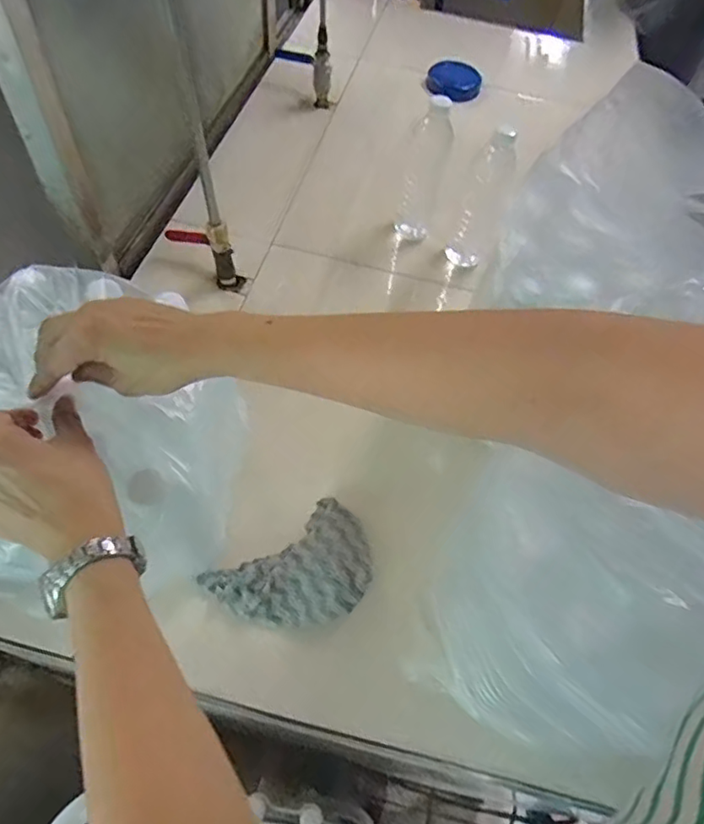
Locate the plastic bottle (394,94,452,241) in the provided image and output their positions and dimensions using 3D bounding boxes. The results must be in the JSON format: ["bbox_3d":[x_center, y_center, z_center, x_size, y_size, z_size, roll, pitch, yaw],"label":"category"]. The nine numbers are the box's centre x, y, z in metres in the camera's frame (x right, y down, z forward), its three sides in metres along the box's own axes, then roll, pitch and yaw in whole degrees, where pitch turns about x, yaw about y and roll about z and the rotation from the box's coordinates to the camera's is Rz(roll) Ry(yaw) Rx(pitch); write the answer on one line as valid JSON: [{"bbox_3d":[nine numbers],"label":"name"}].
[{"bbox_3d":[0.111,-0.365,0.845,0.061,0.234,0.069,11,57,2],"label":"plastic bottle"}]

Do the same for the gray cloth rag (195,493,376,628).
[{"bbox_3d":[-0.050,0.166,0.570,0.158,0.045,0.112,-33,66,-23],"label":"gray cloth rag"}]

